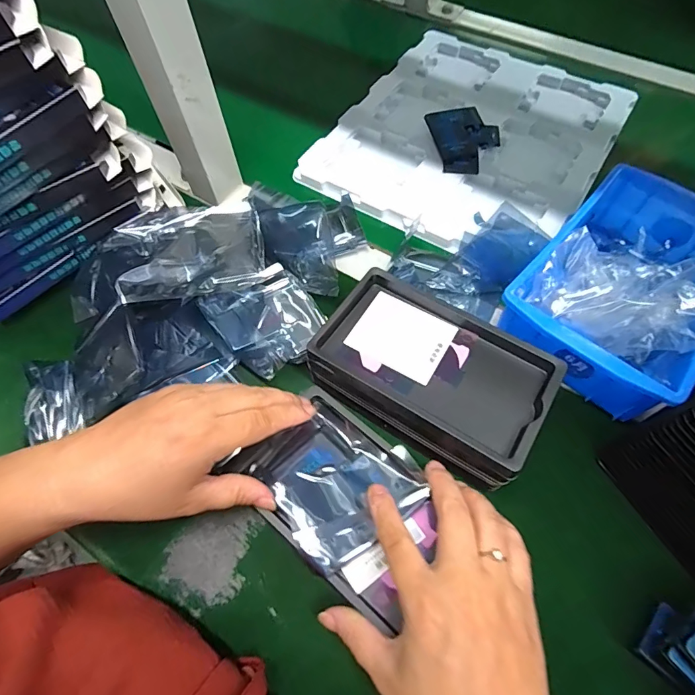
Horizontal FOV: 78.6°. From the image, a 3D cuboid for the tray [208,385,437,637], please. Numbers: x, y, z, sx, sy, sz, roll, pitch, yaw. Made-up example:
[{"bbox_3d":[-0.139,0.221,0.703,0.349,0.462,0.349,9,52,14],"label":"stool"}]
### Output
[{"bbox_3d":[-0.003,0.096,0.288,0.136,0.015,0.091,36,68,18],"label":"tray"}]

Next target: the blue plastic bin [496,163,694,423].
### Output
[{"bbox_3d":[0.229,-0.051,0.349,0.136,0.063,0.204,37,70,18],"label":"blue plastic bin"}]

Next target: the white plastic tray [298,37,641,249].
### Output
[{"bbox_3d":[0.141,-0.243,0.476,0.269,0.017,0.318,31,67,16],"label":"white plastic tray"}]

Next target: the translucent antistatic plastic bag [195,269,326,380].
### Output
[{"bbox_3d":[-0.069,-0.027,0.366,0.081,0.022,0.082,-37,68,-16],"label":"translucent antistatic plastic bag"}]

